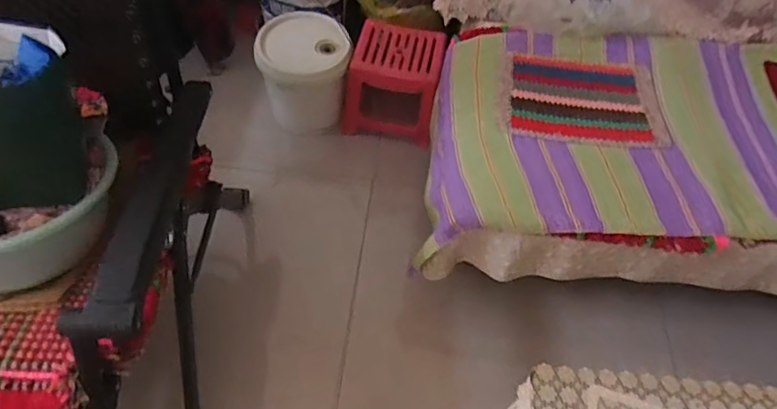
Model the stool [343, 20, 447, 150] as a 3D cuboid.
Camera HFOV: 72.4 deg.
[{"bbox_3d":[0.018,-0.358,1.579,0.263,0.244,0.238,12,56,2],"label":"stool"}]

